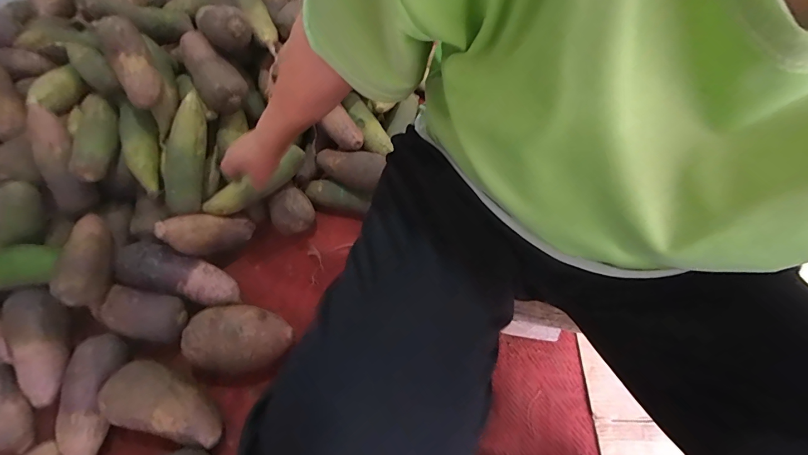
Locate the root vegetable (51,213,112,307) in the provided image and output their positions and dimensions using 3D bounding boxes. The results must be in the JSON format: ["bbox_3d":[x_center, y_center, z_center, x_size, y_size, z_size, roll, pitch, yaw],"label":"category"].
[{"bbox_3d":[-0.490,0.041,0.581,0.062,0.055,0.162,-17,64,-12],"label":"root vegetable"}]

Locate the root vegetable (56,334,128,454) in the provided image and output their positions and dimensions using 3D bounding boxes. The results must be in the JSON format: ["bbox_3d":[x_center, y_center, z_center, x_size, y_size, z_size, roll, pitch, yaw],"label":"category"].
[{"bbox_3d":[-0.445,0.242,0.539,0.059,0.054,0.165,-2,62,-4],"label":"root vegetable"}]

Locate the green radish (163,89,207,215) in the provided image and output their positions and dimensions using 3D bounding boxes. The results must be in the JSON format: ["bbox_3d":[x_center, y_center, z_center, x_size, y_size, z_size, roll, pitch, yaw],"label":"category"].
[{"bbox_3d":[-0.363,-0.124,0.629,0.046,0.051,0.201,3,86,-1],"label":"green radish"}]

